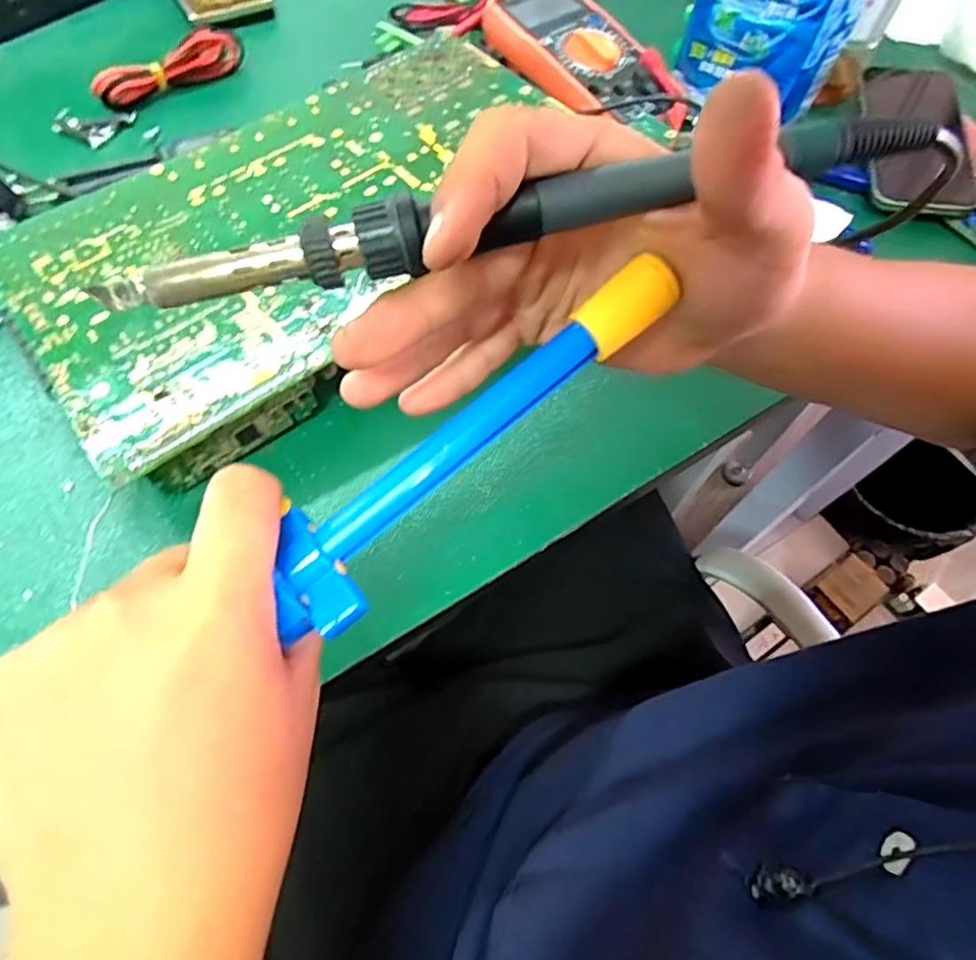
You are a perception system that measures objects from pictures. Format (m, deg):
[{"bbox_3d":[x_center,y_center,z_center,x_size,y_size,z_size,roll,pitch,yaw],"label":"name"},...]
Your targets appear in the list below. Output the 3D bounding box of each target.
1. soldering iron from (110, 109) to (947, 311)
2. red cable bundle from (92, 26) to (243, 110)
[{"bbox_3d":[0.013,-0.074,0.172,0.234,0.016,0.014,-13,62,-3],"label":"soldering iron"},{"bbox_3d":[-0.236,-0.306,0.469,0.110,0.030,0.027,-30,69,-18],"label":"red cable bundle"}]

